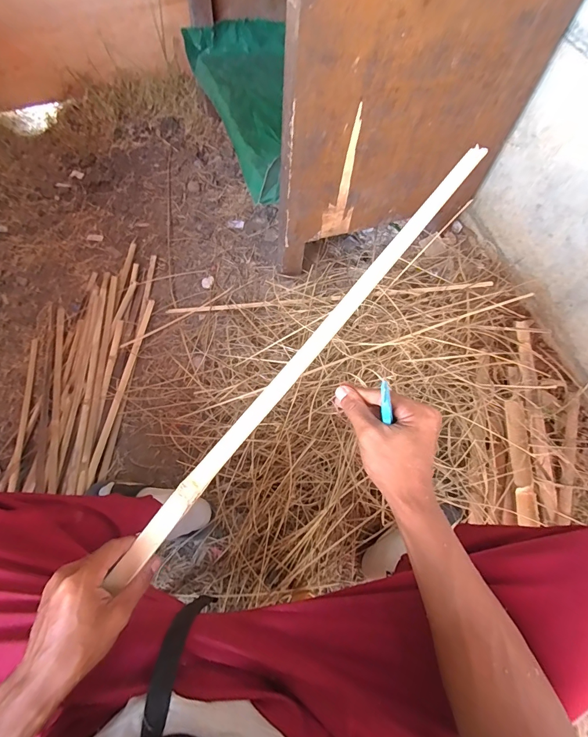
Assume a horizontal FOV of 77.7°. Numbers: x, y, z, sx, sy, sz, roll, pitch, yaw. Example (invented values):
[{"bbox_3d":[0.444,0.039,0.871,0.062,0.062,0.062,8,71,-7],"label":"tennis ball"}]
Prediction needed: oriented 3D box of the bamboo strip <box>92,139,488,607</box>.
[{"bbox_3d":[0.027,-0.033,0.418,0.024,0.006,0.641,37,80,16],"label":"bamboo strip"}]

